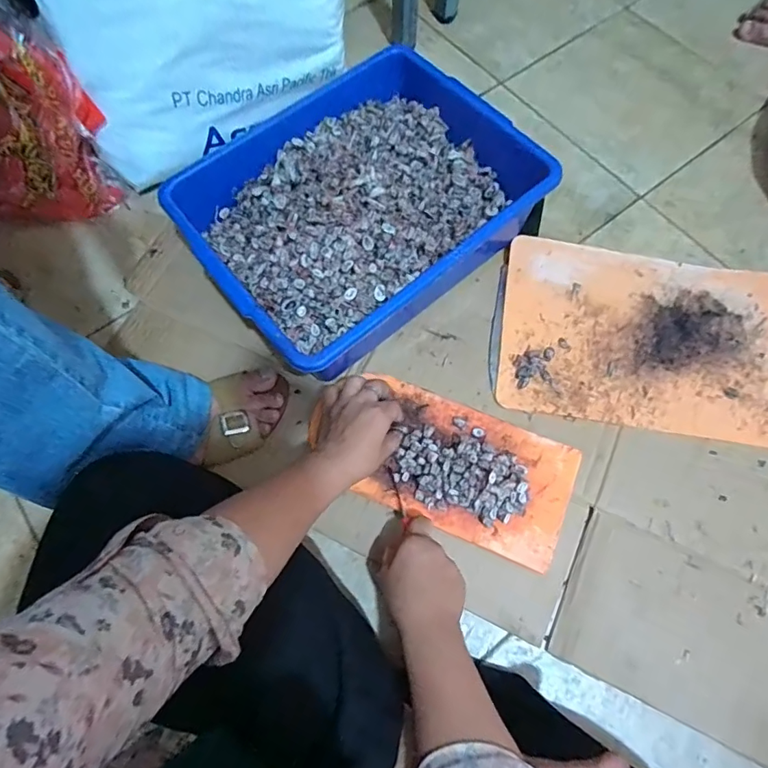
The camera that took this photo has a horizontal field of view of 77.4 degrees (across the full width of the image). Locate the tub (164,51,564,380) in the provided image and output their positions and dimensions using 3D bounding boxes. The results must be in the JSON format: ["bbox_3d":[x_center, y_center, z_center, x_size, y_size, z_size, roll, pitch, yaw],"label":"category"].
[{"bbox_3d":[-0.013,-0.214,0.612,0.414,0.131,0.312,-40,75,-12],"label":"tub"}]

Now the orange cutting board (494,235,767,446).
[{"bbox_3d":[0.330,-0.057,0.601,0.358,0.013,0.232,9,73,3],"label":"orange cutting board"}]

